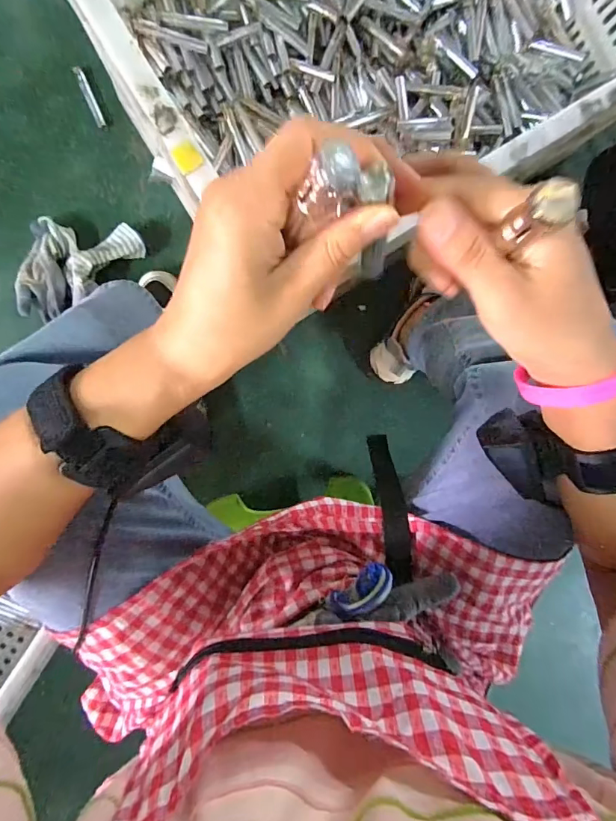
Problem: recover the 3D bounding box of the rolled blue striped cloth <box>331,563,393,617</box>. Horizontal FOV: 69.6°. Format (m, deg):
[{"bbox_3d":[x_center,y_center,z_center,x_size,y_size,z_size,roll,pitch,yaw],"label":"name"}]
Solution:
[{"bbox_3d":[0.047,0.155,0.381,0.055,0.021,0.029,-33,98,-2],"label":"rolled blue striped cloth"}]

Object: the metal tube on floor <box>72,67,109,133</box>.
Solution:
[{"bbox_3d":[-0.338,-0.484,0.690,0.016,0.007,0.086,-22,112,-4],"label":"metal tube on floor"}]

